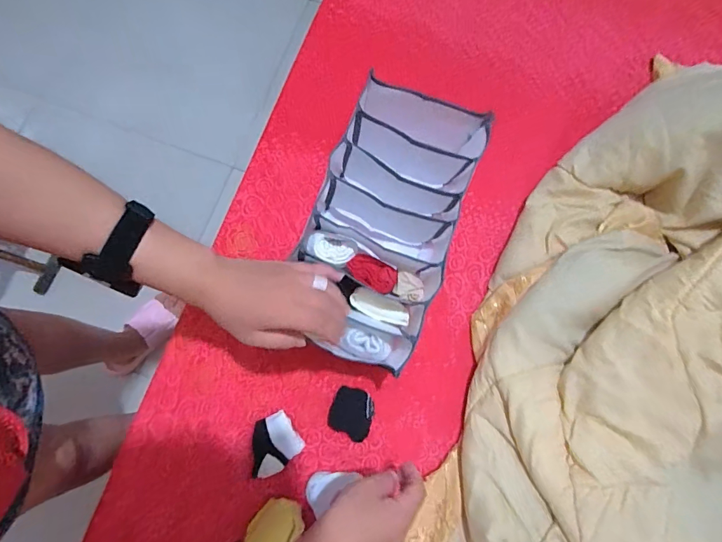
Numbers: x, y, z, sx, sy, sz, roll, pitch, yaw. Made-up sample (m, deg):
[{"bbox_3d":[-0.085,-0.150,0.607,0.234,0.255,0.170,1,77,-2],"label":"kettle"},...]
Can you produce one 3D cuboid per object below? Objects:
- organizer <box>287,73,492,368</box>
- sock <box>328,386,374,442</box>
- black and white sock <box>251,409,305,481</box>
[{"bbox_3d":[0.032,-0.063,0.529,0.181,0.101,0.345,19,79,3],"label":"organizer"},{"bbox_3d":[-0.014,0.198,0.536,0.058,0.033,0.068,12,80,0],"label":"sock"},{"bbox_3d":[-0.120,0.232,0.516,0.071,0.028,0.065,-34,83,-8],"label":"black and white sock"}]

